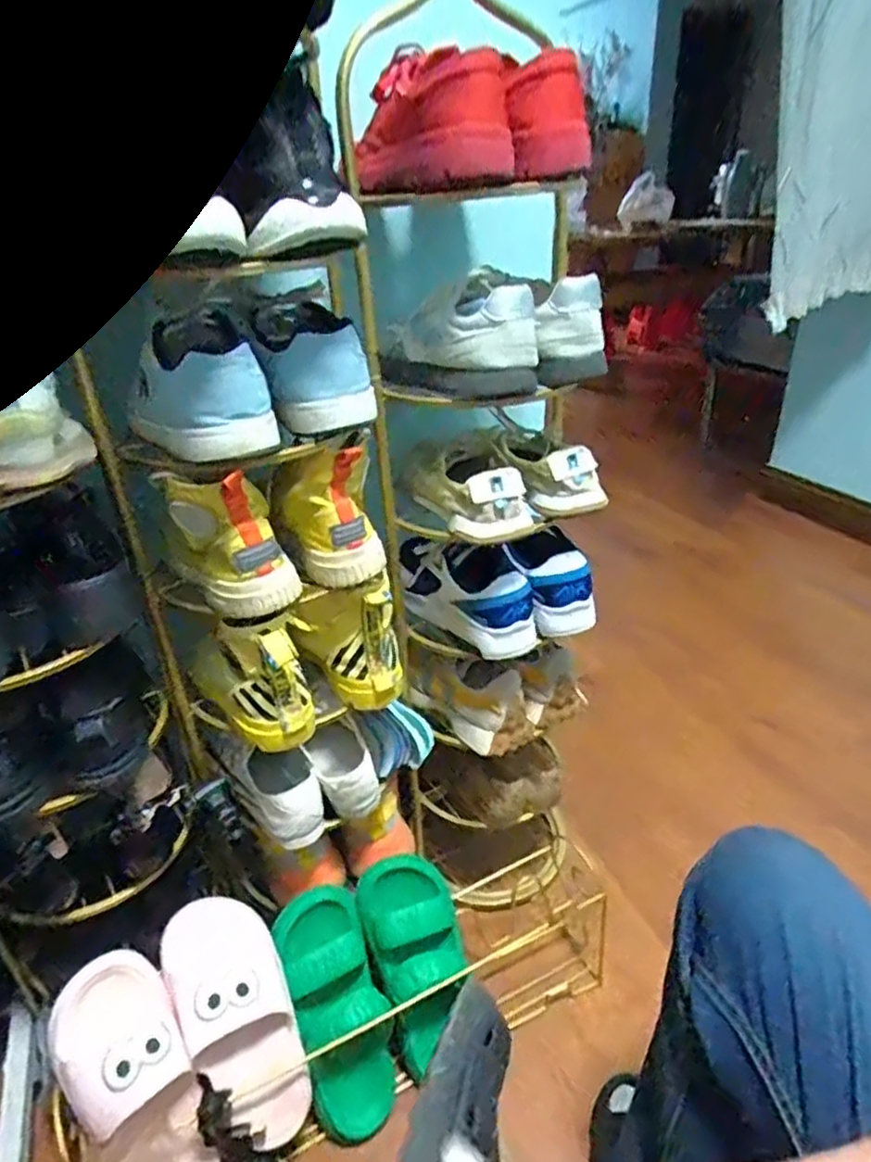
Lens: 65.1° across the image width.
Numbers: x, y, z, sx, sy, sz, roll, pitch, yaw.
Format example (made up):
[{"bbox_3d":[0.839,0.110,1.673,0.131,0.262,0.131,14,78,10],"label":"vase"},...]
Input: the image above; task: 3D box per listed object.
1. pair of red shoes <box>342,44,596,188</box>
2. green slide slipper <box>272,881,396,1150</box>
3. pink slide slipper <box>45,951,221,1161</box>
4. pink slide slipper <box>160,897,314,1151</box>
[{"bbox_3d":[0.030,-0.429,0.634,0.179,0.092,0.166,18,36,31],"label":"pair of red shoes"},{"bbox_3d":[-0.110,0.507,0.798,0.102,0.269,0.075,-13,-7,-18],"label":"green slide slipper"},{"bbox_3d":[-0.300,0.528,0.697,0.110,0.271,0.072,-23,2,-32],"label":"pink slide slipper"},{"bbox_3d":[-0.209,0.479,0.747,0.113,0.253,0.077,-22,-8,-31],"label":"pink slide slipper"}]

